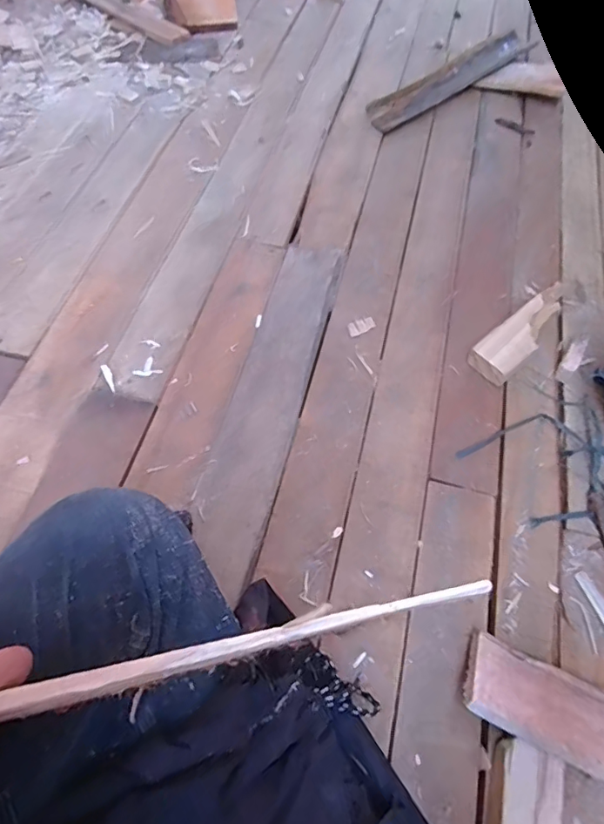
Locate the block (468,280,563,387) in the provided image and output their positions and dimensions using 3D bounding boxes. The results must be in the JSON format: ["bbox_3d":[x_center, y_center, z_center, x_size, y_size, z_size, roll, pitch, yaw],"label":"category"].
[{"bbox_3d":[0.339,-0.125,0.726,0.231,0.040,0.064,-36,70,-20],"label":"block"}]

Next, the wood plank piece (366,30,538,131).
[{"bbox_3d":[0.319,-0.701,1.047,0.455,0.043,0.092,-36,70,-20],"label":"wood plank piece"}]

